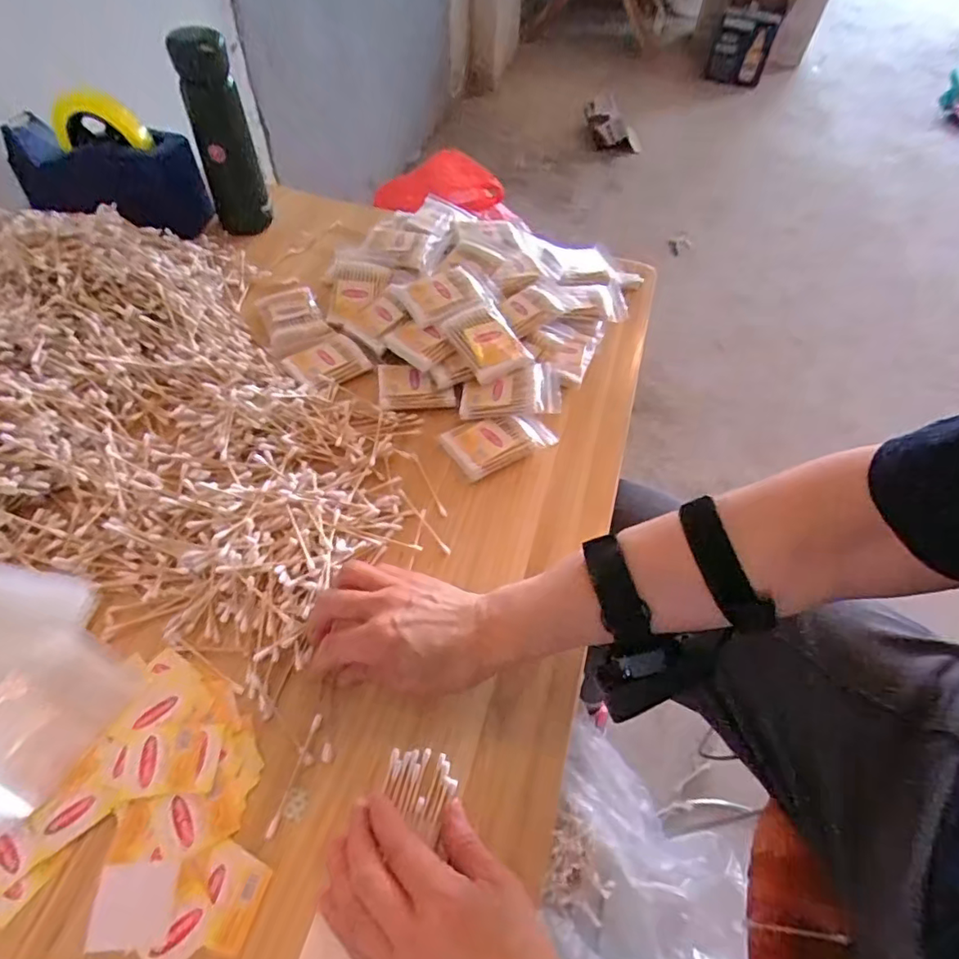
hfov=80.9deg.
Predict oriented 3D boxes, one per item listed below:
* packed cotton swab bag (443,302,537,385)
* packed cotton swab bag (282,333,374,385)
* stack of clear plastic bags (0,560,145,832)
[{"bbox_3d":[0.007,-0.143,0.573,0.062,0.013,0.083,-30,79,-16],"label":"packed cotton swab bag"},{"bbox_3d":[-0.158,-0.122,0.598,0.078,0.021,0.061,-30,61,-23],"label":"packed cotton swab bag"},{"bbox_3d":[-0.330,0.134,0.381,0.163,0.043,0.151,21,56,12],"label":"stack of clear plastic bags"}]

